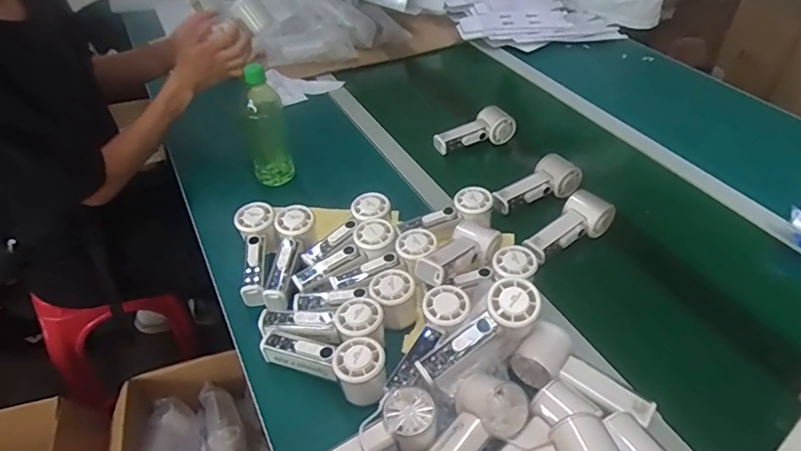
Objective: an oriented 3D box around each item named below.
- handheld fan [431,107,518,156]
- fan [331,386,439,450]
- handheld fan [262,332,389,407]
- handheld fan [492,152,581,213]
[{"bbox_3d":[0.144,-0.177,1.009,0.157,0.054,0.064,-25,47,-27],"label":"handheld fan"},{"bbox_3d":[-0.029,0.223,0.525,0.150,0.046,0.058,-27,48,-28],"label":"fan"},{"bbox_3d":[-0.087,0.152,0.606,0.156,0.052,0.055,17,44,18],"label":"handheld fan"},{"bbox_3d":[0.219,-0.067,0.878,0.158,0.052,0.058,-24,45,-7],"label":"handheld fan"}]

